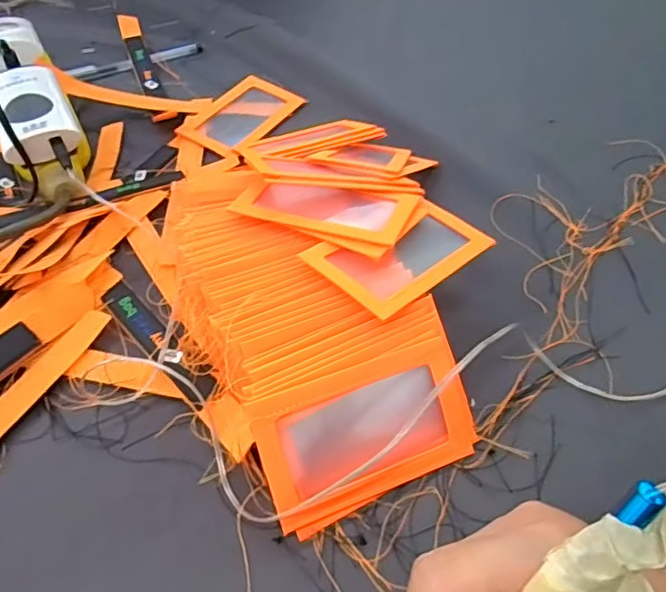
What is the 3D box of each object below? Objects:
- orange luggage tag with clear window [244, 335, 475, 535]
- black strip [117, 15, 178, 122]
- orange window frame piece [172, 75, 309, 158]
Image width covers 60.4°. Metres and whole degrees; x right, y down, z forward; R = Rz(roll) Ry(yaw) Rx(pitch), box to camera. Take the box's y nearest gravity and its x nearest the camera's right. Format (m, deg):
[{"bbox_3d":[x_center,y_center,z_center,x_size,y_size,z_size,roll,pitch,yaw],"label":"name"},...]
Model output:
[{"bbox_3d":[0.016,0.066,0.282,0.105,0.006,0.063,-18,93,-16],"label":"orange luggage tag with clear window"},{"bbox_3d":[-0.184,-0.225,0.560,0.020,0.012,0.199,-17,53,-15],"label":"black strip"},{"bbox_3d":[-0.083,-0.162,0.513,0.064,0.007,0.102,32,61,21],"label":"orange window frame piece"}]

